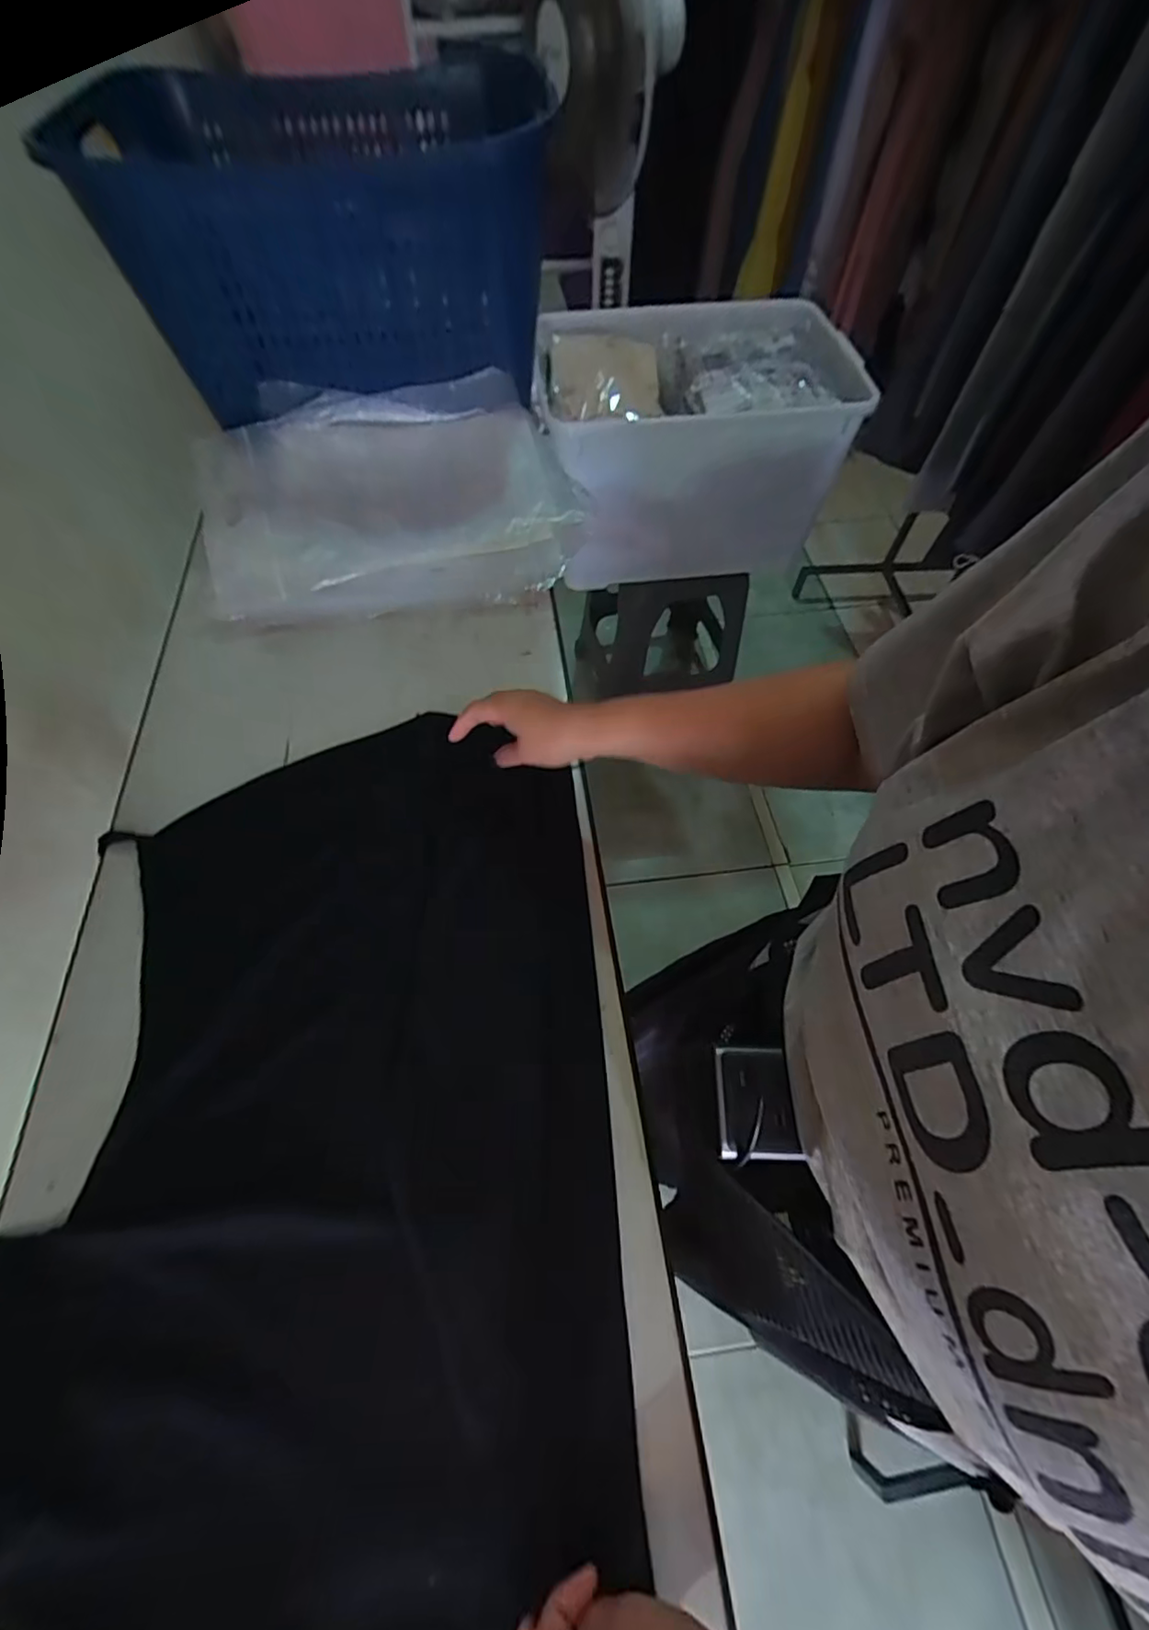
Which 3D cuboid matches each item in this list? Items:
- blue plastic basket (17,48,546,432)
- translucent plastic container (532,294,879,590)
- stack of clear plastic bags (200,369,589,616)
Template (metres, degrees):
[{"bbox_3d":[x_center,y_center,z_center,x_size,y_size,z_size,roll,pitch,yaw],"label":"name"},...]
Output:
[{"bbox_3d":[-0.288,-0.703,0.728,0.431,0.231,0.289,-9,60,-6],"label":"blue plastic basket"},{"bbox_3d":[0.195,-0.655,1.066,0.523,0.317,0.346,-11,61,-7],"label":"translucent plastic container"},{"bbox_3d":[-0.225,-0.398,0.719,0.448,0.088,0.333,-9,60,-6],"label":"stack of clear plastic bags"}]

